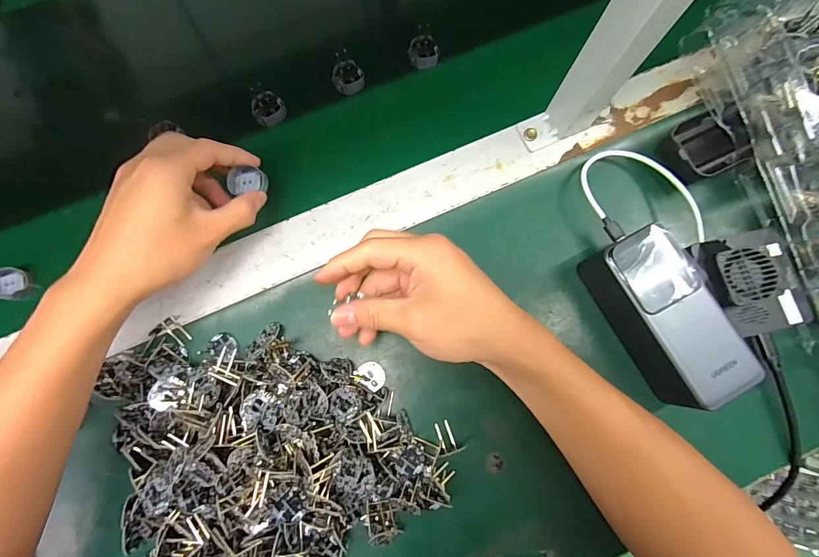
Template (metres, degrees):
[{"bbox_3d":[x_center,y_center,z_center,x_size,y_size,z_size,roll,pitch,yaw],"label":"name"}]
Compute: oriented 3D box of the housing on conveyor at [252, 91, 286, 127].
[{"bbox_3d":[-0.130,-0.155,0.364,0.029,0.012,0.026,-33,81,-7],"label":"housing on conveyor"}]

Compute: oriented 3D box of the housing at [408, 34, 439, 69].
[{"bbox_3d":[0.014,-0.216,0.376,0.028,0.014,0.025,1,79,0],"label":"housing"}]

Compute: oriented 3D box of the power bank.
[{"bbox_3d":[0.190,0.029,0.302,0.067,0.057,0.130,-27,80,-6],"label":"power bank"}]

